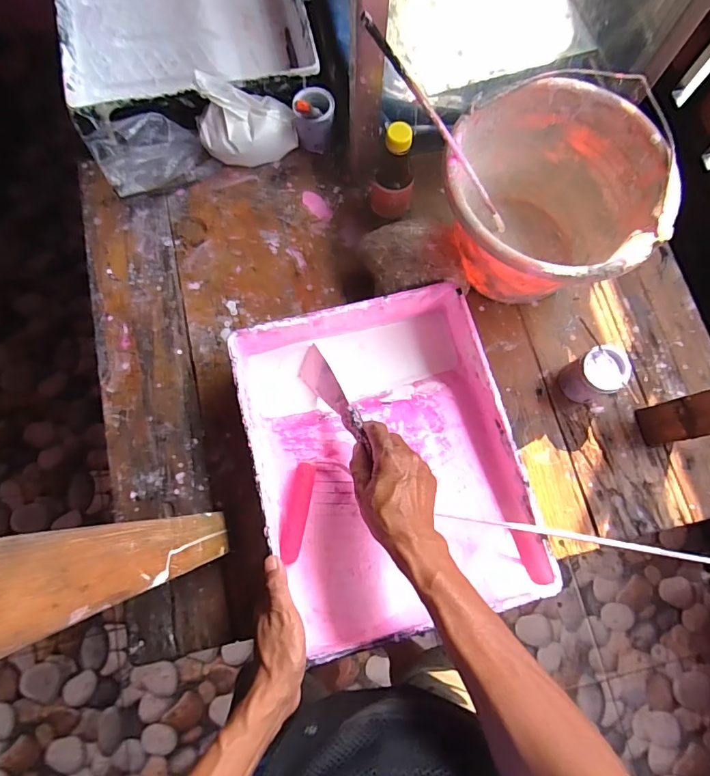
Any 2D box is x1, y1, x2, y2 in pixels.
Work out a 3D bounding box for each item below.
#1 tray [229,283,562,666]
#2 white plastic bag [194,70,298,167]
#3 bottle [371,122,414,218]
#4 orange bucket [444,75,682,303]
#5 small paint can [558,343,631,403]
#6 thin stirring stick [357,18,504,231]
[{"bbox_3d":[0.032,0.076,0.516,0.273,0.072,0.346,-14,76,-4],"label":"tray"},{"bbox_3d":[-0.148,-0.362,0.615,0.128,0.080,0.080,-13,76,-4],"label":"white plastic bag"},{"bbox_3d":[0.051,-0.274,0.577,0.055,0.129,0.041,6,76,1],"label":"bottle"},{"bbox_3d":[0.222,-0.207,0.556,0.229,0.166,0.232,0,76,0],"label":"orange bucket"},{"bbox_3d":[0.289,-0.016,0.547,0.054,0.065,0.051,0,76,0],"label":"small paint can"},{"bbox_3d":[0.108,-0.246,0.480,0.013,0.369,0.014,-18,73,30],"label":"thin stirring stick"}]

